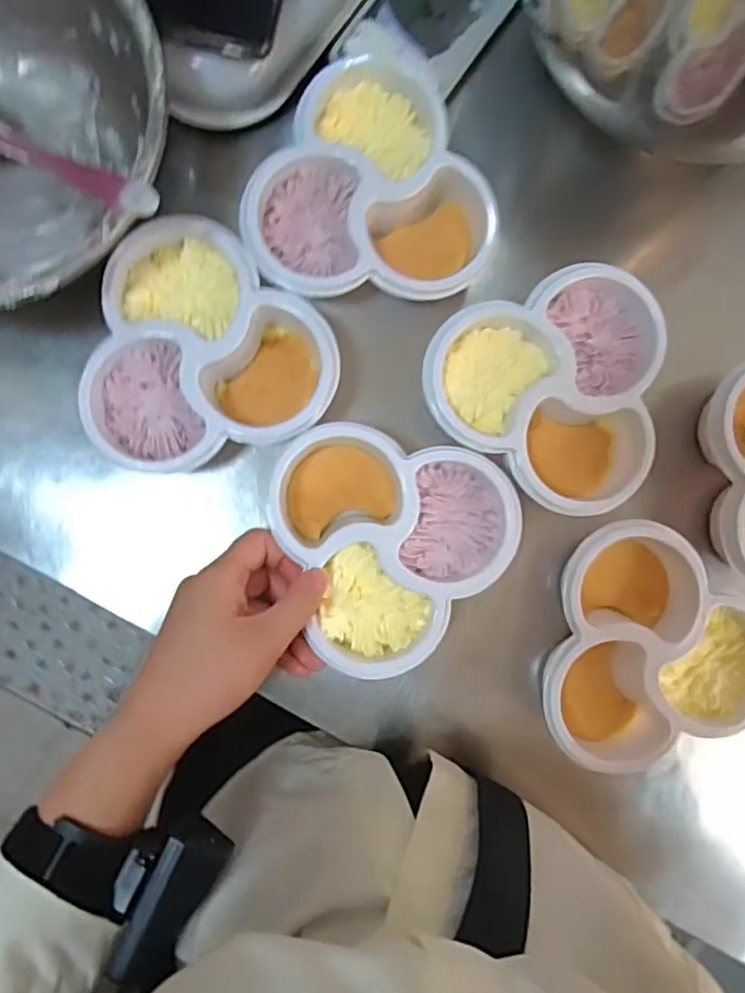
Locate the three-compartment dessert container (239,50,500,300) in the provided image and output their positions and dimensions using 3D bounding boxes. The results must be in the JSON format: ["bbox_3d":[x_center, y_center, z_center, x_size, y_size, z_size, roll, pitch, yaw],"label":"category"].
[{"bbox_3d":[-0.003,-0.187,0.372,0.140,0.034,0.138,-1,88,-4],"label":"three-compartment dessert container"}]

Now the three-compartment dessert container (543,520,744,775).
[{"bbox_3d":[0.166,0.085,0.382,0.144,0.043,0.137,-14,89,-5],"label":"three-compartment dessert container"}]

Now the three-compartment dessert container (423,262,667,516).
[{"bbox_3d":[0.097,-0.064,0.378,0.131,0.054,0.137,5,88,-4],"label":"three-compartment dessert container"}]

